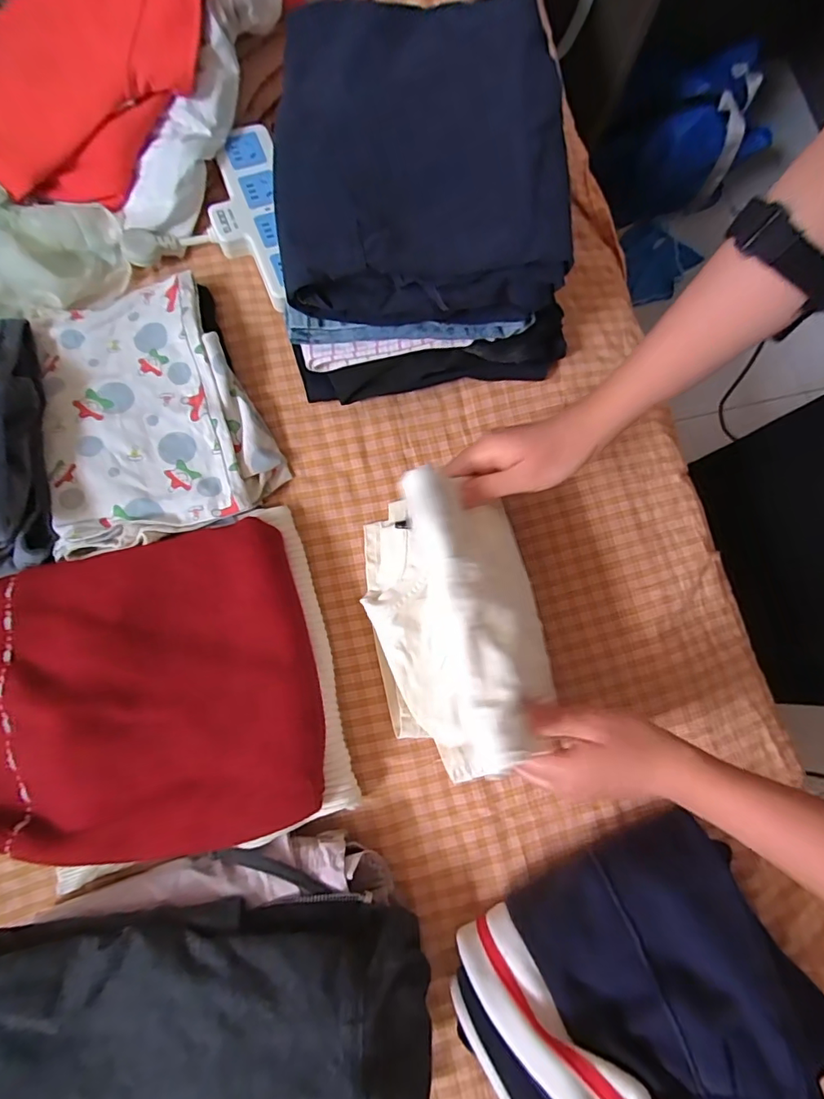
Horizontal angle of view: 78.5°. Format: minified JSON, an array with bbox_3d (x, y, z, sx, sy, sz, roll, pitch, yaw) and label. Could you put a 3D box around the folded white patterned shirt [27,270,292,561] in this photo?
[{"bbox_3d":[-0.231,-0.122,0.446,0.182,0.032,0.231,-18,81,-6],"label":"folded white patterned shirt"}]

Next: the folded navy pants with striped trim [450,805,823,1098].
[{"bbox_3d":[0.153,0.327,0.344,0.215,0.116,0.195,-21,82,-7],"label":"folded navy pants with striped trim"}]

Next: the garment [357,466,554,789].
[{"bbox_3d":[0.027,0.059,0.379,0.113,0.136,0.218,-14,79,-4],"label":"garment"}]

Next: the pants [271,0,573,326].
[{"bbox_3d":[0.009,-0.293,0.377,0.207,0.056,0.246,-3,80,-4],"label":"pants"}]

